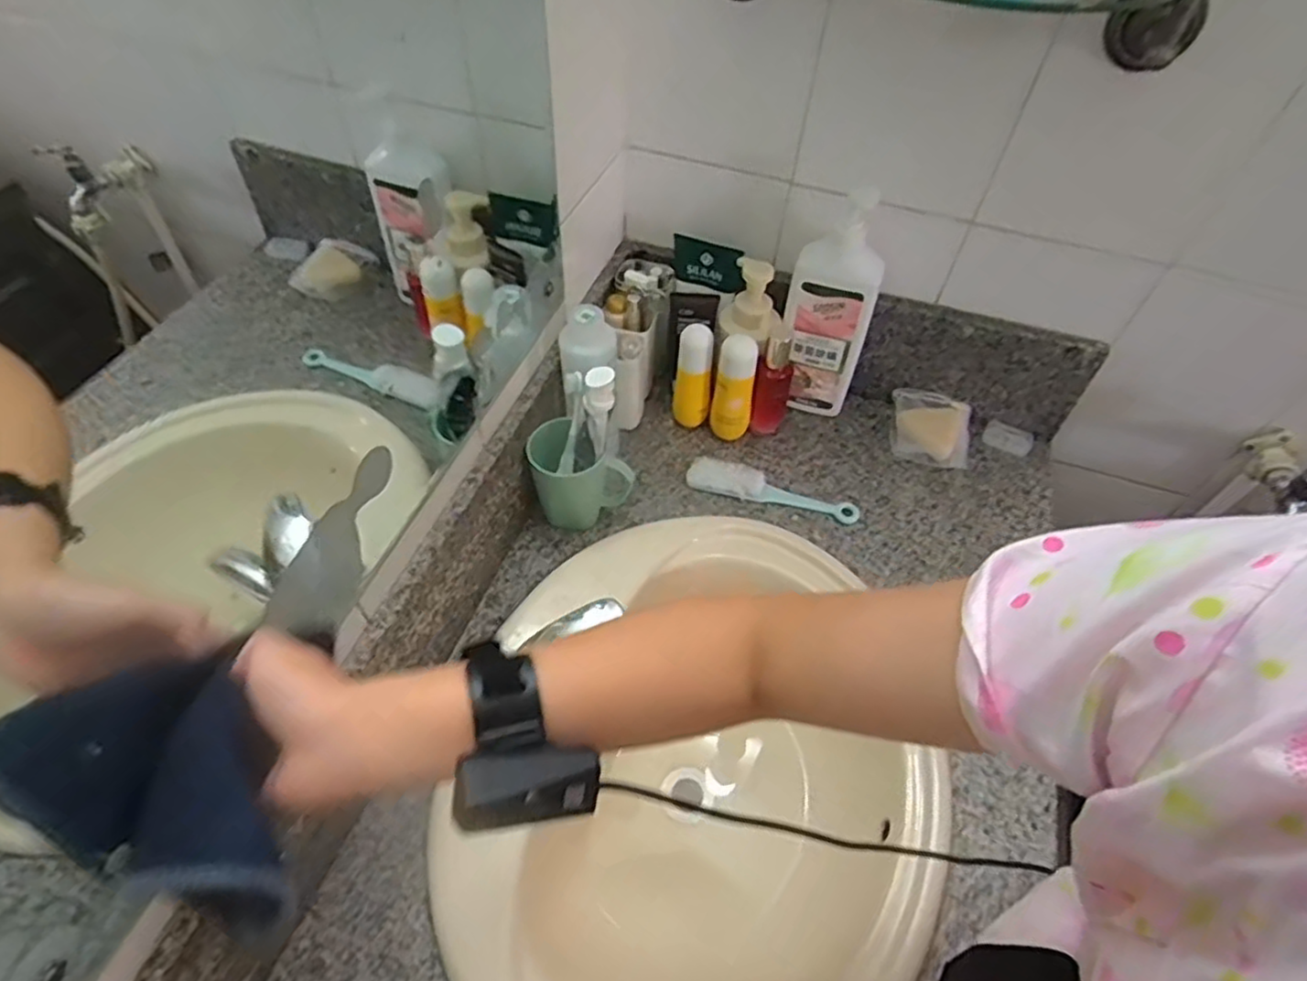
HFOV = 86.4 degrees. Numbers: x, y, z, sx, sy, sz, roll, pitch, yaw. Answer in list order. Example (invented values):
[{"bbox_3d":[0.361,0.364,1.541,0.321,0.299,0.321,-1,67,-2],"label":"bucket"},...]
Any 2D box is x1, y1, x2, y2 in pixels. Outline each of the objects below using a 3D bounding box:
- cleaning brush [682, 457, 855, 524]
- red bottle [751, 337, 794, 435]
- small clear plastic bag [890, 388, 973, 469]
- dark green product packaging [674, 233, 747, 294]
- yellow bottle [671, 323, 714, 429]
[{"bbox_3d":[0.143,-0.002,0.836,0.204,0.017,0.046,16,55,7],"label":"cleaning brush"},{"bbox_3d":[0.148,-0.130,0.857,0.042,0.138,0.047,21,56,10],"label":"red bottle"},{"bbox_3d":[0.359,-0.079,0.896,0.094,0.032,0.102,12,55,4],"label":"small clear plastic bag"},{"bbox_3d":[0.068,-0.274,0.843,0.096,0.056,0.016,26,46,21],"label":"dark green product packaging"},{"bbox_3d":[0.050,-0.139,0.861,0.042,0.145,0.036,8,55,2],"label":"yellow bottle"}]

